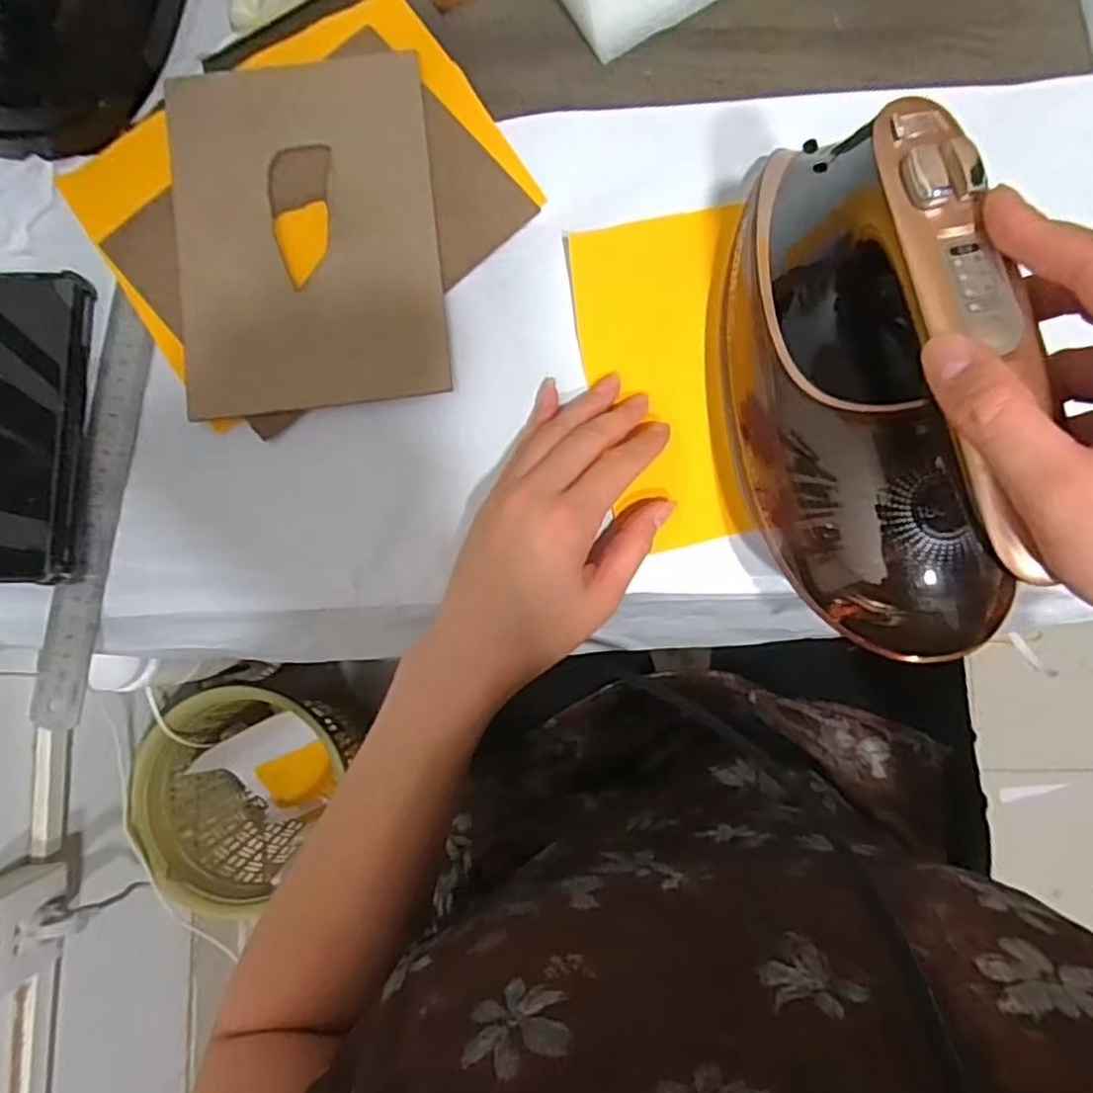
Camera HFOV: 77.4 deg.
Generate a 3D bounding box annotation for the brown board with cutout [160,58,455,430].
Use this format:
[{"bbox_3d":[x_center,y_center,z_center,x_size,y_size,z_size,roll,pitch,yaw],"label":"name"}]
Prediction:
[{"bbox_3d":[-0.130,-0.170,0.368,0.139,0.006,0.191,-7,86,2],"label":"brown board with cutout"}]

